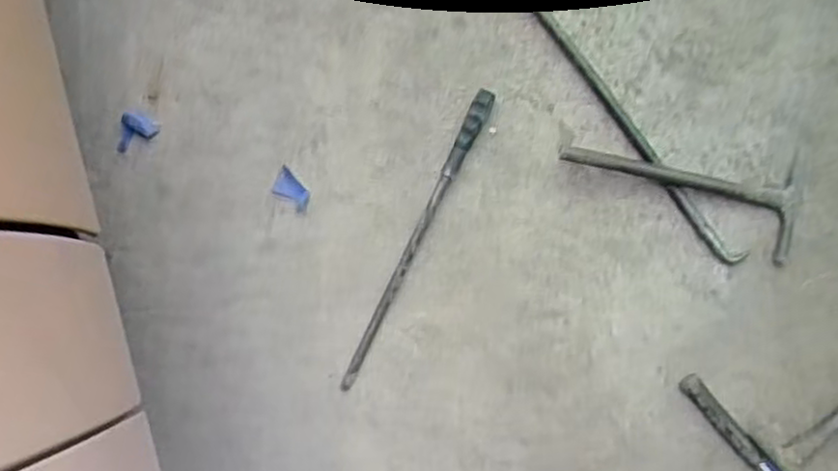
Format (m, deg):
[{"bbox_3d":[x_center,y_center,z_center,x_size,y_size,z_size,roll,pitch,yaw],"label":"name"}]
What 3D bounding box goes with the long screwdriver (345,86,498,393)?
[{"bbox_3d":[-0.004,0.011,0.976,0.028,0.024,0.427,26,95,7],"label":"long screwdriver"}]

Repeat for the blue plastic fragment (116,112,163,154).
[{"bbox_3d":[-0.397,-0.140,1.051,0.054,0.007,0.056,16,93,8],"label":"blue plastic fragment"}]

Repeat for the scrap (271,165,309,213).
[{"bbox_3d":[-0.172,-0.062,1.015,0.058,0.004,0.038,36,96,6],"label":"scrap"}]

